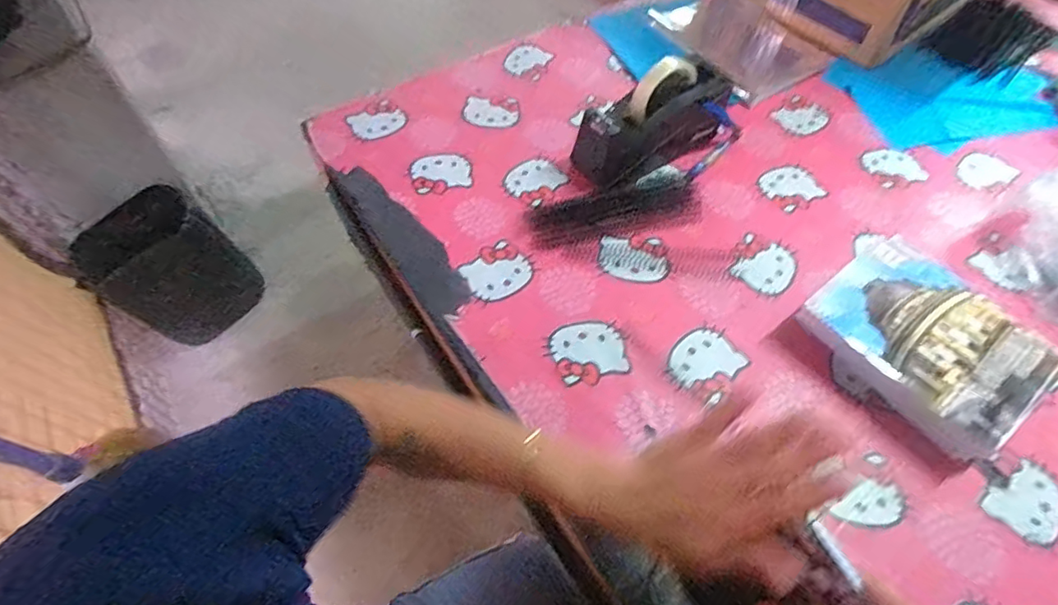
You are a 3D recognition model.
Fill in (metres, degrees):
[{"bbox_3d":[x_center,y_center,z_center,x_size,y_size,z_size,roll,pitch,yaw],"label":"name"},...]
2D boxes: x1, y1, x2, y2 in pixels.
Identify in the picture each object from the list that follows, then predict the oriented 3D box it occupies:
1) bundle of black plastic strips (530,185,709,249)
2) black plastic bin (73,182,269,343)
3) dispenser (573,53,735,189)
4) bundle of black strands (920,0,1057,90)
[{"bbox_3d":[0.108,-0.112,0.678,0.217,0.009,0.066,-11,58,-8],"label":"bundle of black plastic strips"},{"bbox_3d":[-0.945,-0.083,1.471,0.235,0.357,0.314,35,63,19],"label":"black plastic bin"},{"bbox_3d":[0.160,-0.230,0.695,0.208,0.108,0.078,-28,62,-18],"label":"dispenser"},{"bbox_3d":[0.765,-0.439,0.911,0.233,0.010,0.139,-36,65,-22],"label":"bundle of black strands"}]

